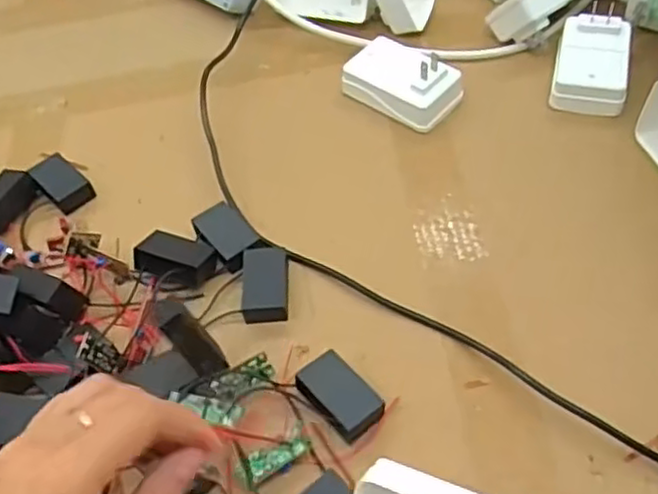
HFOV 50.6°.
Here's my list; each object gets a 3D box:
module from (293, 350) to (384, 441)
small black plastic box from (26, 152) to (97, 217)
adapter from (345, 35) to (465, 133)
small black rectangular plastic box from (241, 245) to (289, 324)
[{"bbox_3d":[0.007,0.088,0.410,0.031,0.017,0.048,-36,58,-20],"label":"module"},{"bbox_3d":[-0.206,-0.049,0.536,0.032,0.021,0.043,-37,58,-21],"label":"small black plastic box"},{"bbox_3d":[0.057,-0.134,0.558,0.089,0.039,0.055,31,62,26],"label":"adapter"},{"bbox_3d":[-0.042,0.024,0.459,0.029,0.012,0.052,-4,53,3],"label":"small black rectangular plastic box"}]

